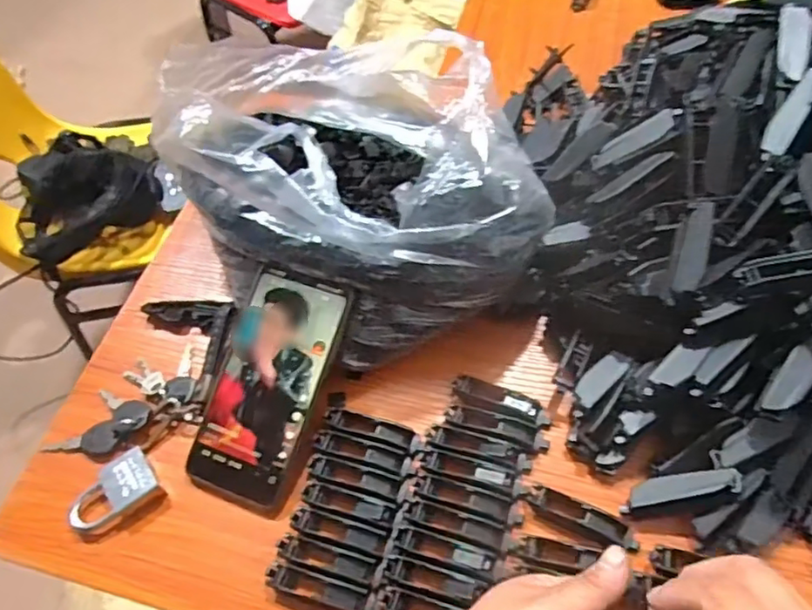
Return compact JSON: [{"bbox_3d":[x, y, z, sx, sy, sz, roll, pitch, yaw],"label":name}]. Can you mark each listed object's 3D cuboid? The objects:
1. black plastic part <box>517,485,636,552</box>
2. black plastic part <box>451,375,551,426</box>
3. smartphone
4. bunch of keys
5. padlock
[{"bbox_3d":[0.113,0.140,0.397,0.078,0.011,0.020,21,61,17],"label":"black plastic part"},{"bbox_3d":[0.069,0.074,0.447,0.072,0.018,0.022,18,60,16],"label":"black plastic part"},{"bbox_3d":[-0.100,0.057,0.438,0.079,0.009,0.167,16,82,15],"label":"smartphone"},{"bbox_3d":[-0.213,0.079,0.463,0.112,0.016,0.068,-26,58,-12],"label":"bunch of keys"},{"bbox_3d":[-0.206,0.133,0.427,0.059,0.019,0.034,-34,60,-17],"label":"padlock"}]

